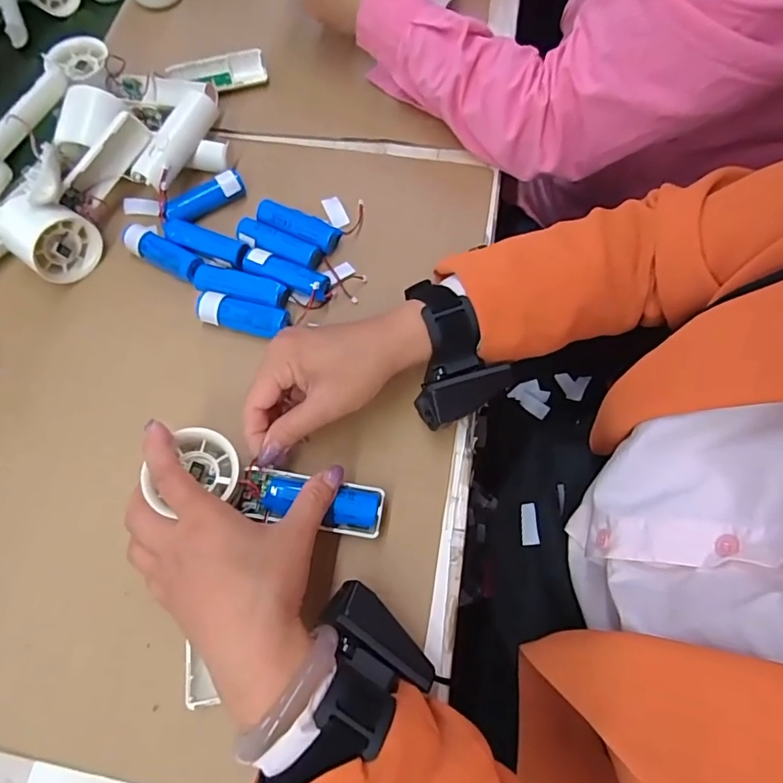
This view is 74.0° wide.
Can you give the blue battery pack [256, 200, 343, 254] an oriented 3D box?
[{"bbox_3d":[-0.081,-0.141,0.450,0.074,0.021,0.025,26,70,13],"label":"blue battery pack"}]

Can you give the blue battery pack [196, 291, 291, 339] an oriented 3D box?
[{"bbox_3d":[-0.118,-0.060,0.413,0.074,0.017,0.024,14,68,8],"label":"blue battery pack"}]

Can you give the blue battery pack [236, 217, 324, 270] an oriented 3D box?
[{"bbox_3d":[-0.097,-0.122,0.441,0.074,0.017,0.023,23,69,12],"label":"blue battery pack"}]

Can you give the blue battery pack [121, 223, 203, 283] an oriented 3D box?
[{"bbox_3d":[-0.193,-0.116,0.439,0.077,0.017,0.024,26,70,13],"label":"blue battery pack"}]

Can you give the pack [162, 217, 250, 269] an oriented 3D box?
[{"bbox_3d":[-0.159,-0.126,0.442,0.082,0.015,0.022,23,69,11],"label":"pack"}]

